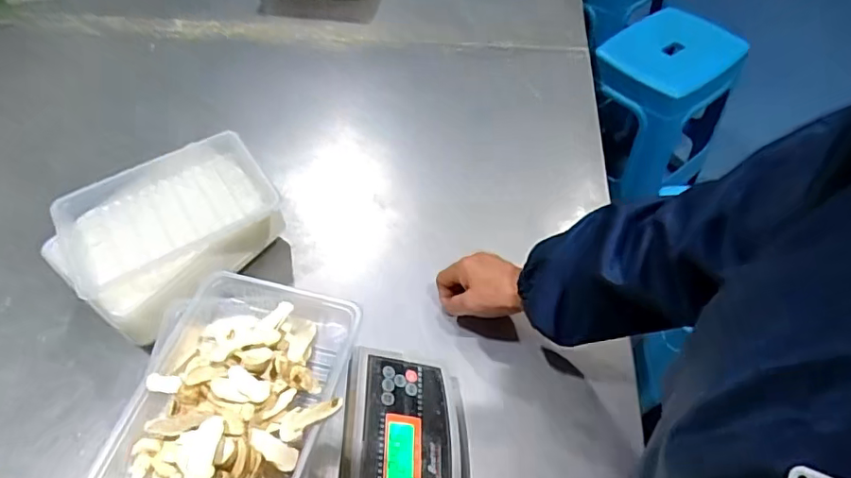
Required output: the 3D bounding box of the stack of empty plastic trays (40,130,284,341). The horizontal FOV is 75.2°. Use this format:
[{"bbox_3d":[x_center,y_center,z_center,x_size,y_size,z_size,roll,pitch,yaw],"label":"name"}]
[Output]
[{"bbox_3d":[-0.278,0.001,0.623,0.235,0.106,0.180,-32,58,-21],"label":"stack of empty plastic trays"}]

